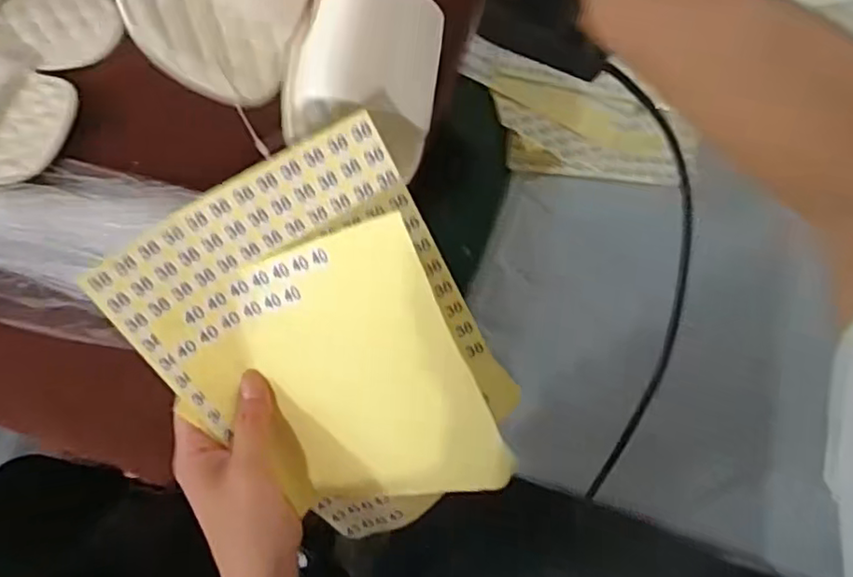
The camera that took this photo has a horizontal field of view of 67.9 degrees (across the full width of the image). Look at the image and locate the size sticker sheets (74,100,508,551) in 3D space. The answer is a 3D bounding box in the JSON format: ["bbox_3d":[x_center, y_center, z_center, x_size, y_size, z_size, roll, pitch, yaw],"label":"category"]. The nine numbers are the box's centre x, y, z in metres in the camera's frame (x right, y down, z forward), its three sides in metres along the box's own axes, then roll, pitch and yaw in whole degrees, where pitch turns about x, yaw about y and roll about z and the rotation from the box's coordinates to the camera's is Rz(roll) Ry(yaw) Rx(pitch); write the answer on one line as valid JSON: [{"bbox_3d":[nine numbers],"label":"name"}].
[{"bbox_3d":[-0.049,0.052,0.342,0.164,0.085,0.232,-28,112,0],"label":"size sticker sheets"}]

